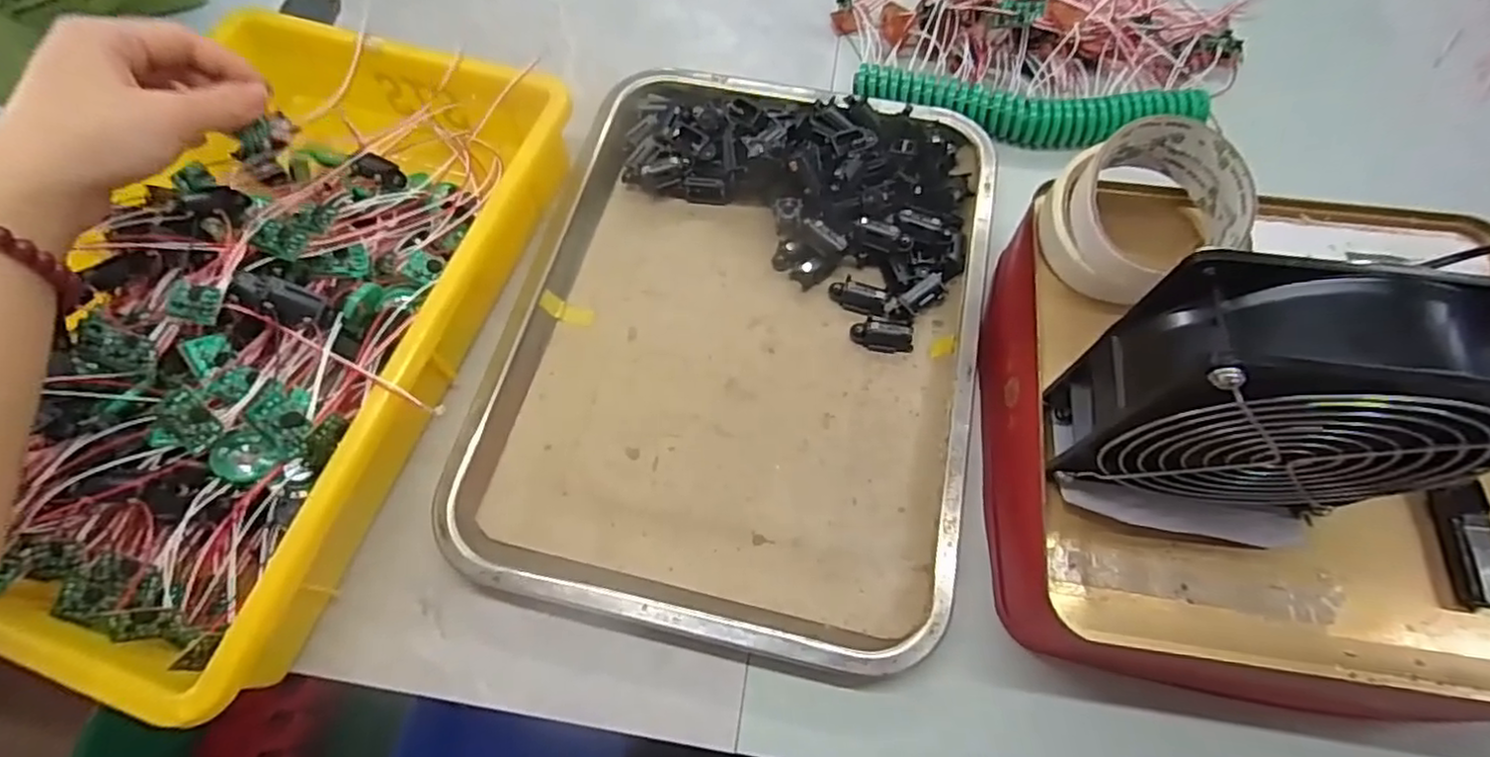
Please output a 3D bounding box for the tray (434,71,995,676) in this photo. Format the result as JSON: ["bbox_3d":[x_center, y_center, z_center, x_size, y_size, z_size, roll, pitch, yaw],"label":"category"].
[{"bbox_3d":[-0.001,-0.034,0.382,0.261,0.031,0.341,11,68,6],"label":"tray"}]

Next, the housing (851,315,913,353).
[{"bbox_3d":[0.081,-0.027,0.383,0.035,0.015,0.017,5,67,3],"label":"housing"}]

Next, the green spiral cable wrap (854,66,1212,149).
[{"bbox_3d":[0.186,-0.182,0.445,0.221,0.027,0.047,12,68,6],"label":"green spiral cable wrap"}]

